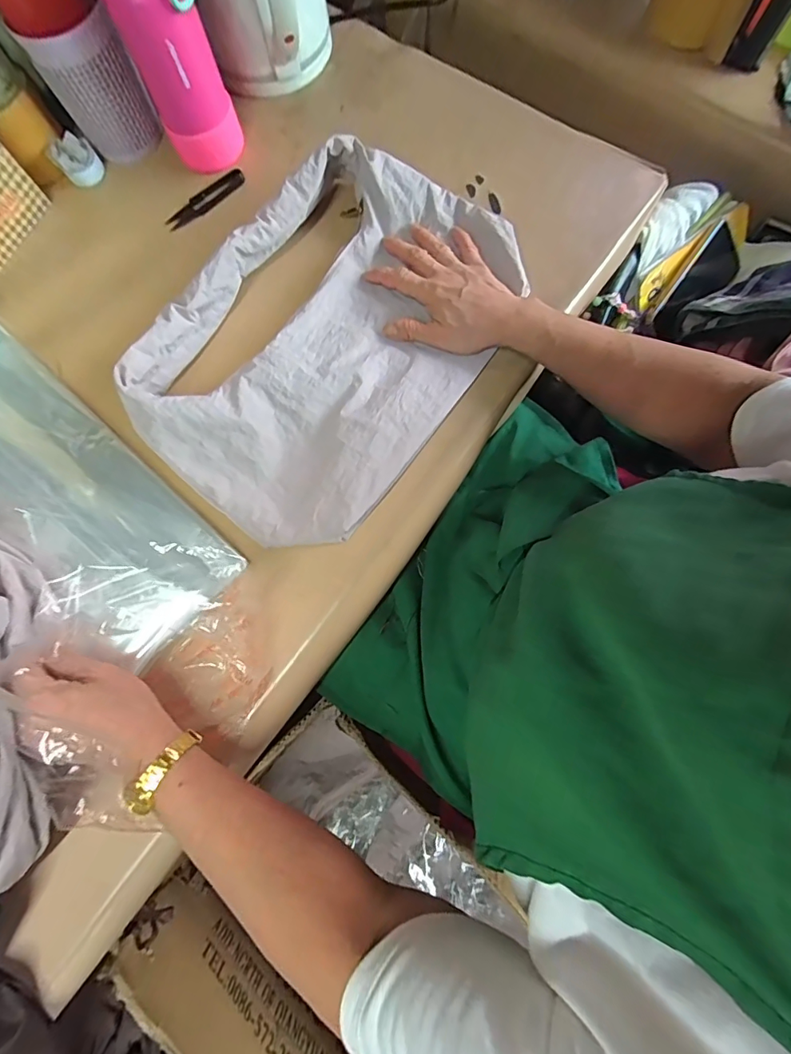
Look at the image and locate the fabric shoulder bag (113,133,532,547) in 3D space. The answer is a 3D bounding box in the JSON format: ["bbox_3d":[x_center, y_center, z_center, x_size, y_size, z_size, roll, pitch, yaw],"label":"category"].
[{"bbox_3d":[-0.055,-0.187,0.437,0.263,0.046,0.392,35,81,8],"label":"fabric shoulder bag"}]

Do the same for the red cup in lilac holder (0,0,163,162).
[{"bbox_3d":[-0.317,-0.469,0.442,0.084,0.169,0.076,-30,79,-5],"label":"red cup in lilac holder"}]

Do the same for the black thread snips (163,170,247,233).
[{"bbox_3d":[-0.212,-0.365,0.508,0.099,0.013,0.023,-36,80,-6],"label":"black thread snips"}]

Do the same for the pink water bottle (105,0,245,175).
[{"bbox_3d":[-0.211,-0.451,0.421,0.066,0.204,0.066,14,79,4],"label":"pink water bottle"}]

